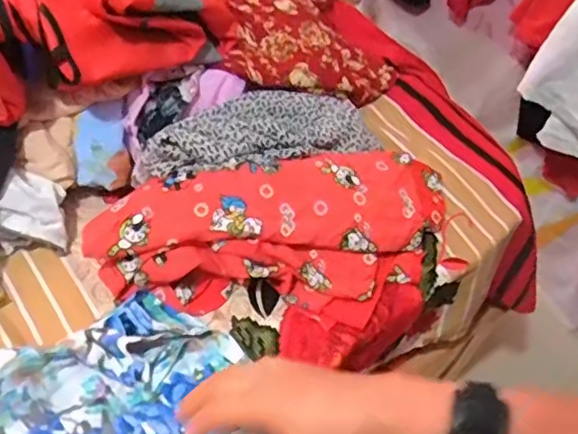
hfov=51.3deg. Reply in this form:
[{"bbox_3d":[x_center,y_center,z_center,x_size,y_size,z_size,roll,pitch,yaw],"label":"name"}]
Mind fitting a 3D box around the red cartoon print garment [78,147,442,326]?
[{"bbox_3d":[0.005,0.017,0.552,0.349,0.070,0.157,-17,55,-18],"label":"red cartoon print garment"}]

